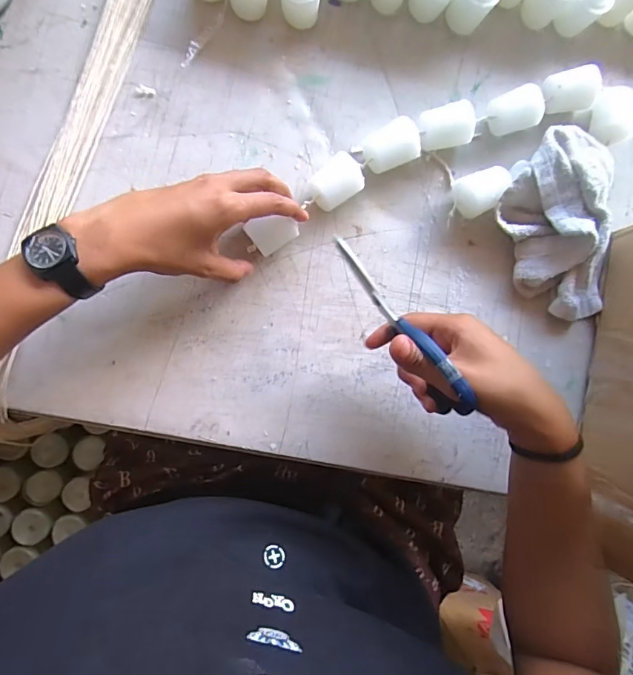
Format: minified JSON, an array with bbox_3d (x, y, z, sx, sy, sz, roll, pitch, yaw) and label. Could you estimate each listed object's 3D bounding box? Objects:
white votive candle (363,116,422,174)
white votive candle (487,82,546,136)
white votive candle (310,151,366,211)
[{"bbox_3d":[0.070,-0.182,0.415,0.055,0.037,0.049,-20,90,-9],"label":"white votive candle"},{"bbox_3d":[0.190,-0.216,0.430,0.055,0.041,0.041,-22,91,-9],"label":"white votive candle"},{"bbox_3d":[0.018,-0.141,0.410,0.047,0.032,0.036,-39,93,-8],"label":"white votive candle"}]

